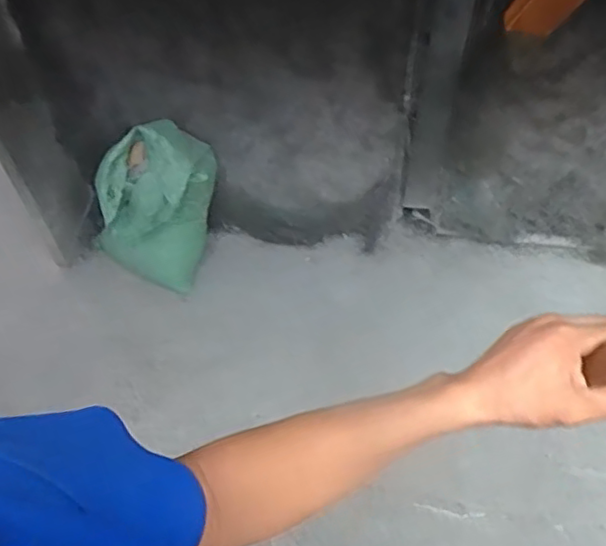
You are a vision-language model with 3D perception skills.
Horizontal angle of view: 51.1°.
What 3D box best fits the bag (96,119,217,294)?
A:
[{"bbox_3d":[-0.411,-0.184,1.881,0.275,0.503,0.339,37,61,24],"label":"bag"}]

